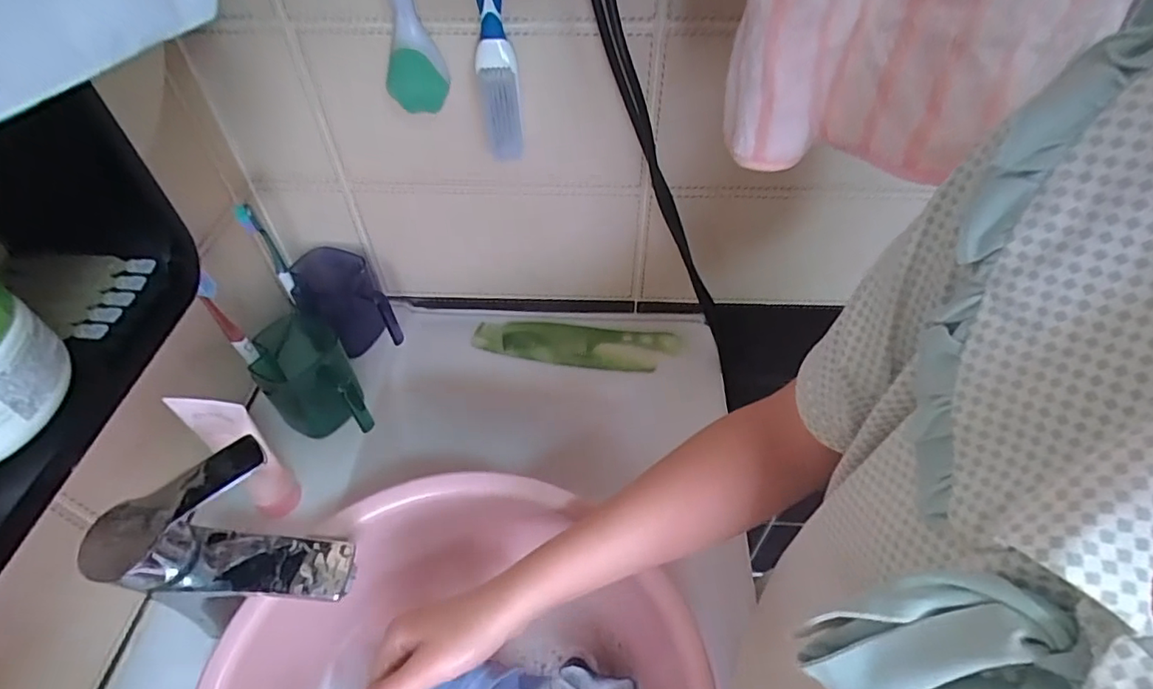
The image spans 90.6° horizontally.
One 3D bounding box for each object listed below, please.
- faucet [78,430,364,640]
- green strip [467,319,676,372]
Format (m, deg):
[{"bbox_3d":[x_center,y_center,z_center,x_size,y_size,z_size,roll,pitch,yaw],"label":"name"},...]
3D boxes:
[{"bbox_3d":[-0.230,0.145,0.404,0.145,0.135,0.092,-4,49,-2],"label":"faucet"},{"bbox_3d":[-0.002,-0.001,0.668,0.234,0.009,0.064,5,49,6],"label":"green strip"}]

